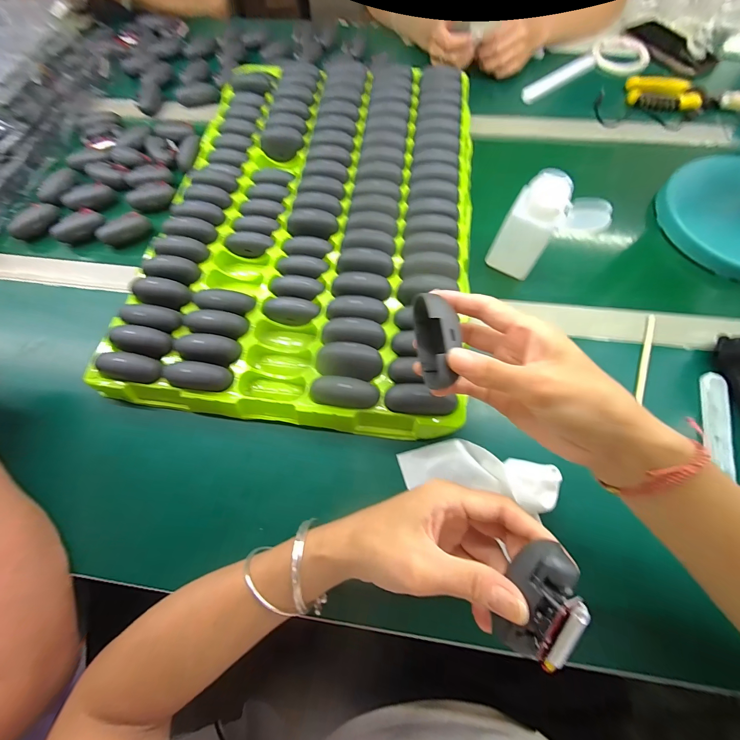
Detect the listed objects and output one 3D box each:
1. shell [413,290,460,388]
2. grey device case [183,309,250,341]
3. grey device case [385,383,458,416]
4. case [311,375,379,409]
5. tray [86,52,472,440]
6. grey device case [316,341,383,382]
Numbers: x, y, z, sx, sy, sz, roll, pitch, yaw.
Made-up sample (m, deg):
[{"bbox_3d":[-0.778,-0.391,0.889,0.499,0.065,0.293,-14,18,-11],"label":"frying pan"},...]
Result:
[{"bbox_3d":[0.047,-0.021,0.224,0.031,0.025,0.065,-6,94,0],"label":"shell"},{"bbox_3d":[-0.165,-0.054,0.337,0.064,0.024,0.032,10,68,6],"label":"grey device case"},{"bbox_3d":[0.049,0.027,0.299,0.066,0.022,0.024,6,68,5],"label":"grey device case"},{"bbox_3d":[-0.026,0.021,0.302,0.066,0.024,0.026,5,68,4],"label":"case"},{"bbox_3d":[-0.069,-0.217,0.416,0.396,0.045,0.571,6,68,5],"label":"tray"},{"bbox_3d":[-0.022,-0.010,0.317,0.066,0.023,0.032,8,68,6],"label":"grey device case"}]

